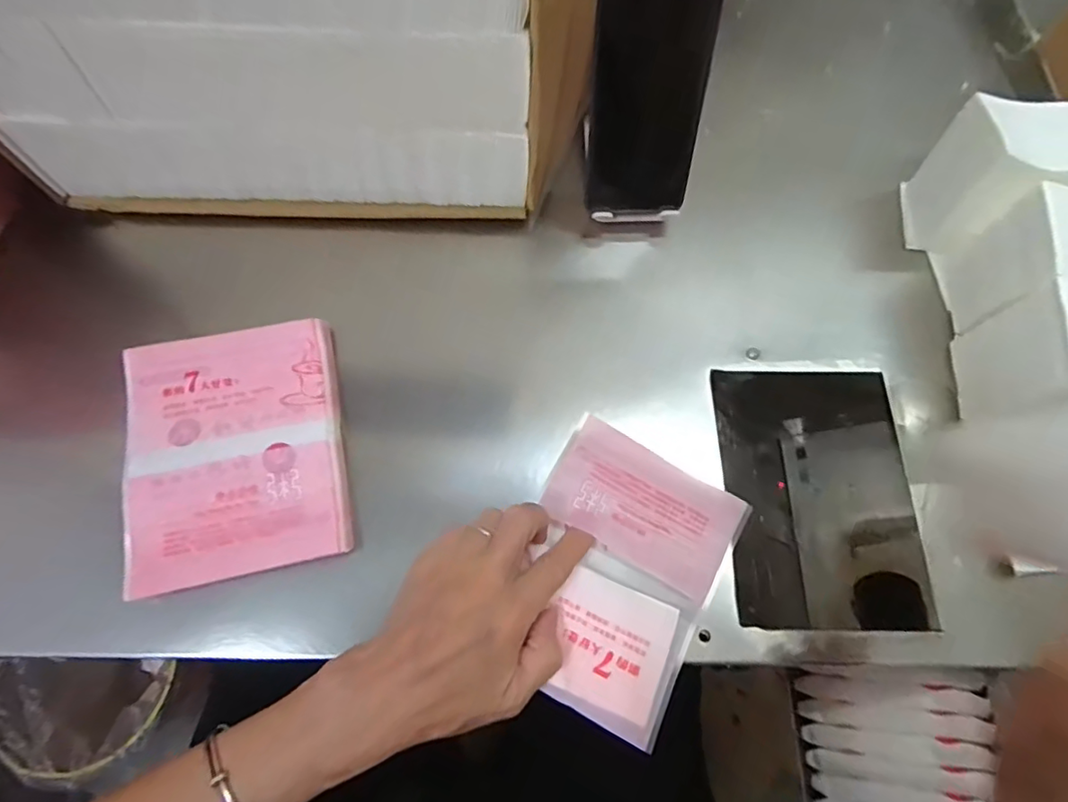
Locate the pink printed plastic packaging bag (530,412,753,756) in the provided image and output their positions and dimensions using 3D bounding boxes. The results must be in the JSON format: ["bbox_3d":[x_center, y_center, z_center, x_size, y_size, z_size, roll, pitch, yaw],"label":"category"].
[{"bbox_3d":[0.049,0.101,0.351,0.119,0.018,0.157,28,63,10],"label":"pink printed plastic packaging bag"}]

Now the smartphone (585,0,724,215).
[{"bbox_3d":[0.077,-0.203,0.388,0.076,0.161,0.005,-2,48,-2],"label":"smartphone"}]

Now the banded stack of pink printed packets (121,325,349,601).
[{"bbox_3d":[-0.190,0.029,0.367,0.127,0.021,0.160,-11,69,-5],"label":"banded stack of pink printed packets"}]

